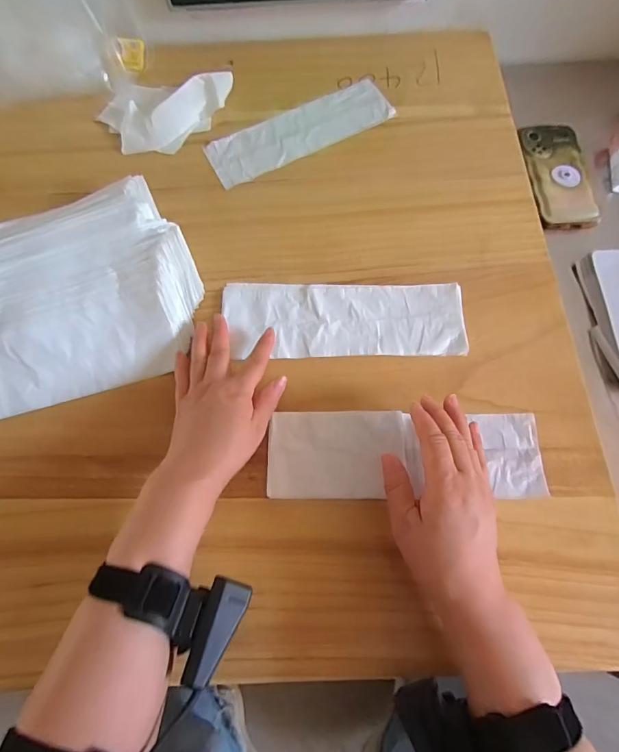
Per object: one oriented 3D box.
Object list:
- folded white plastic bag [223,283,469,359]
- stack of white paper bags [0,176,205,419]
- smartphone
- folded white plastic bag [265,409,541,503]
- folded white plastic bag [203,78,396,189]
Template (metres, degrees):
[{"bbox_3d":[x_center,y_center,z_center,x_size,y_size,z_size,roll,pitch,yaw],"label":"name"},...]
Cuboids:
[{"bbox_3d":[0.035,-0.059,0.449,0.248,0.006,0.086,2,70,2],"label":"folded white plastic bag"},{"bbox_3d":[-0.267,-0.085,0.435,0.293,0.041,0.217,-17,69,-5],"label":"stack of white paper bags"},{"bbox_3d":[0.322,-0.264,0.558,0.079,0.016,0.160,-3,69,0],"label":"smartphone"},{"bbox_3d":[0.088,0.073,0.399,0.251,0.008,0.079,-1,70,1],"label":"folded white plastic bag"},{"bbox_3d":[-0.010,-0.312,0.539,0.240,0.006,0.079,-28,71,-9],"label":"folded white plastic bag"}]

